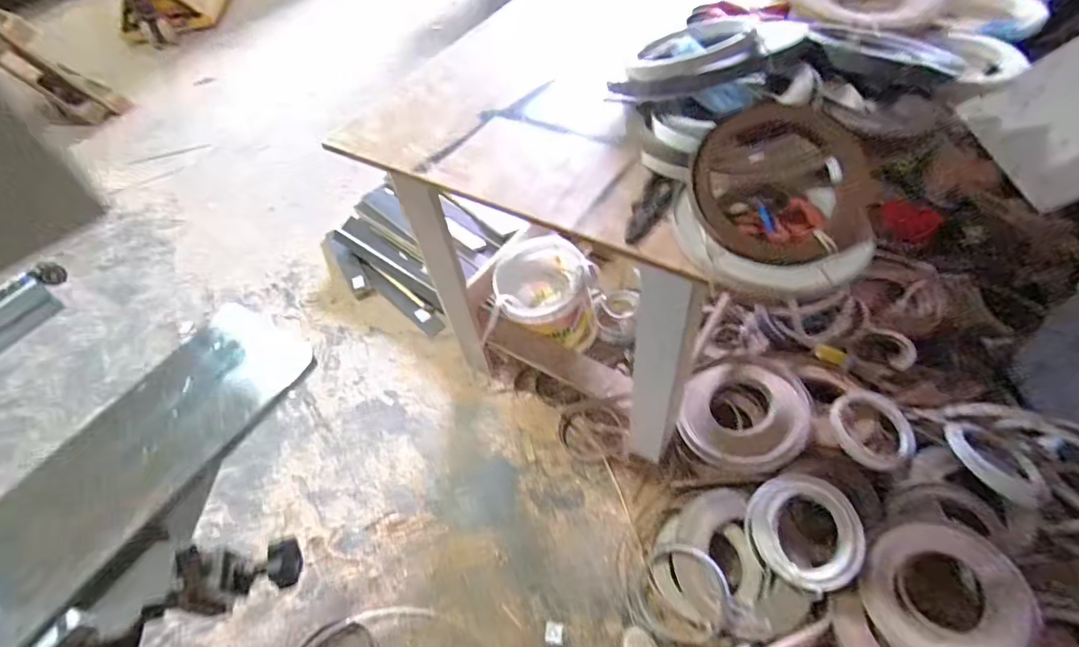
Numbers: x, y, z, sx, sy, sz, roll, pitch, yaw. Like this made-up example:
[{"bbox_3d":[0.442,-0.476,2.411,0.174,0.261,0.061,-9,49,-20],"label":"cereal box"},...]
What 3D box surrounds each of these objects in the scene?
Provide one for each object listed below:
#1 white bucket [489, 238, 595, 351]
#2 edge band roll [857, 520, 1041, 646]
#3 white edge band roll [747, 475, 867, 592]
[{"bbox_3d":[0.024,-0.073,1.605,0.299,0.254,0.317,-3,51,3],"label":"white bucket"},{"bbox_3d":[0.888,0.607,1.100,0.305,0.046,0.308,-7,67,17],"label":"edge band roll"},{"bbox_3d":[0.635,0.497,1.205,0.247,0.022,0.247,-6,67,15],"label":"white edge band roll"}]

